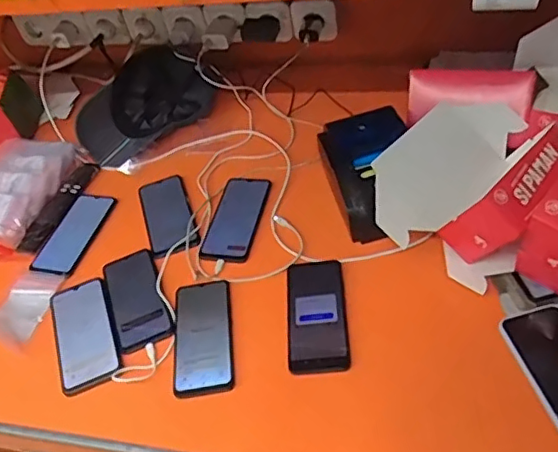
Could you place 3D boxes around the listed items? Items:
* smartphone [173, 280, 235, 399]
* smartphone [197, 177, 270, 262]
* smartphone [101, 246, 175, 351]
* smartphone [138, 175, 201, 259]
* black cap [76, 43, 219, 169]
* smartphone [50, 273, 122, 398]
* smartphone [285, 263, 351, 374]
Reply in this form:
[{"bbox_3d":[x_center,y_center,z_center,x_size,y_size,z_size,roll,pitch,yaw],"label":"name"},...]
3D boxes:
[{"bbox_3d":[-0.098,0.141,0.746,0.074,0.013,0.165,-11,47,3],"label":"smartphone"},{"bbox_3d":[-0.066,-0.013,0.877,0.073,0.007,0.162,5,51,14],"label":"smartphone"},{"bbox_3d":[-0.200,0.098,0.804,0.074,0.011,0.164,-22,47,-7],"label":"smartphone"},{"bbox_3d":[-0.173,-0.018,0.901,0.075,0.015,0.167,-15,45,-11],"label":"smartphone"},{"bbox_3d":[-0.242,-0.229,1.025,0.236,0.114,0.155,-33,50,-17],"label":"black cap"},{"bbox_3d":[-0.260,0.140,0.772,0.078,0.005,0.175,-23,47,-8],"label":"smartphone"},{"bbox_3d":[0.048,0.108,0.736,0.074,0.009,0.166,-7,47,7],"label":"smartphone"}]

